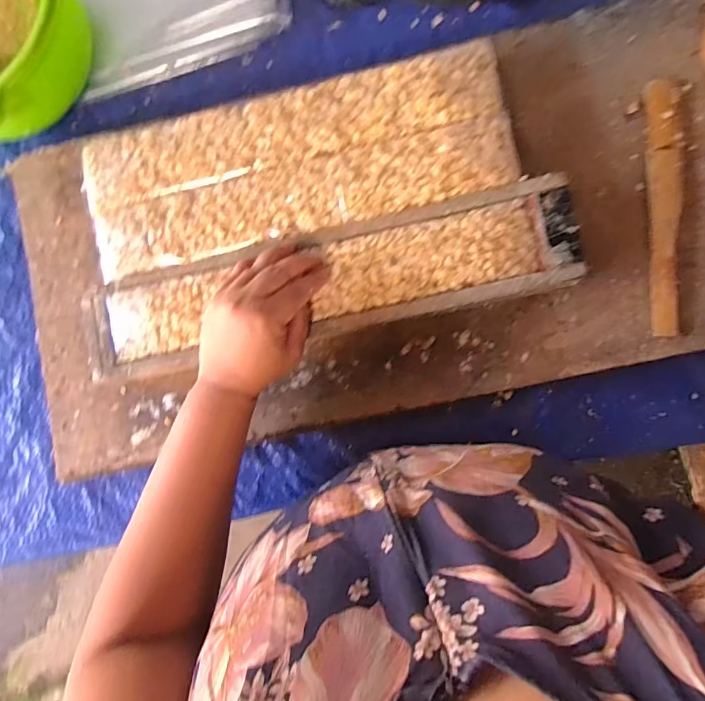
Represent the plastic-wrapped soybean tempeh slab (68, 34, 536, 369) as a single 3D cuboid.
[{"bbox_3d":[-0.044,-0.122,0.416,0.377,0.037,0.205,-12,86,5],"label":"plastic-wrapped soybean tempeh slab"}]

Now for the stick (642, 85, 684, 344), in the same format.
[{"bbox_3d":[0.265,-0.121,0.393,0.026,0.015,0.216,1,87,6],"label":"stick"}]

